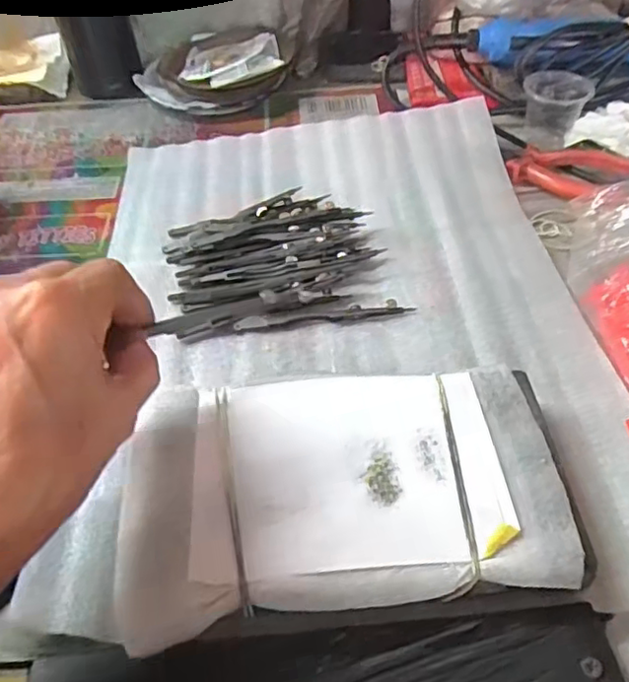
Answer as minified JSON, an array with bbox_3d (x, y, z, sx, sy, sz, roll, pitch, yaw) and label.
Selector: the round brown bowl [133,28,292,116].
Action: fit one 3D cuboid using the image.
[{"bbox_3d":[-0.087,-0.259,0.577,0.117,0.034,0.131,25,53,24],"label":"round brown bowl"}]

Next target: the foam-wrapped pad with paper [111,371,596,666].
[{"bbox_3d":[0.012,0.068,0.278,0.186,0.032,0.110,-7,47,-3],"label":"foam-wrapped pad with paper"}]

